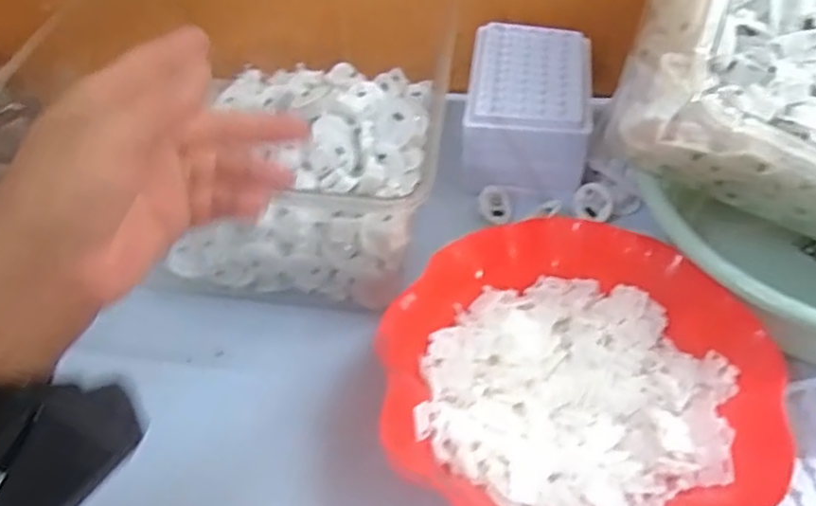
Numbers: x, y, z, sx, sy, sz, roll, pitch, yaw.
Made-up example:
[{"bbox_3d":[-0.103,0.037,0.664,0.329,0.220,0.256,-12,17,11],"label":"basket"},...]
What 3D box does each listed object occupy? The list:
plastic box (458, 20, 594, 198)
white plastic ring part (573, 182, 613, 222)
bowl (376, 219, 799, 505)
[{"bbox_3d":[0.102,-0.123,0.565,0.097,0.073,0.136,5,51,9],"label":"plastic box"},{"bbox_3d":[0.153,-0.041,0.543,0.033,0.030,0.012,23,19,38],"label":"white plastic ring part"},{"bbox_3d":[0.099,0.081,0.402,0.218,0.053,0.210,-2,50,3],"label":"bowl"}]

